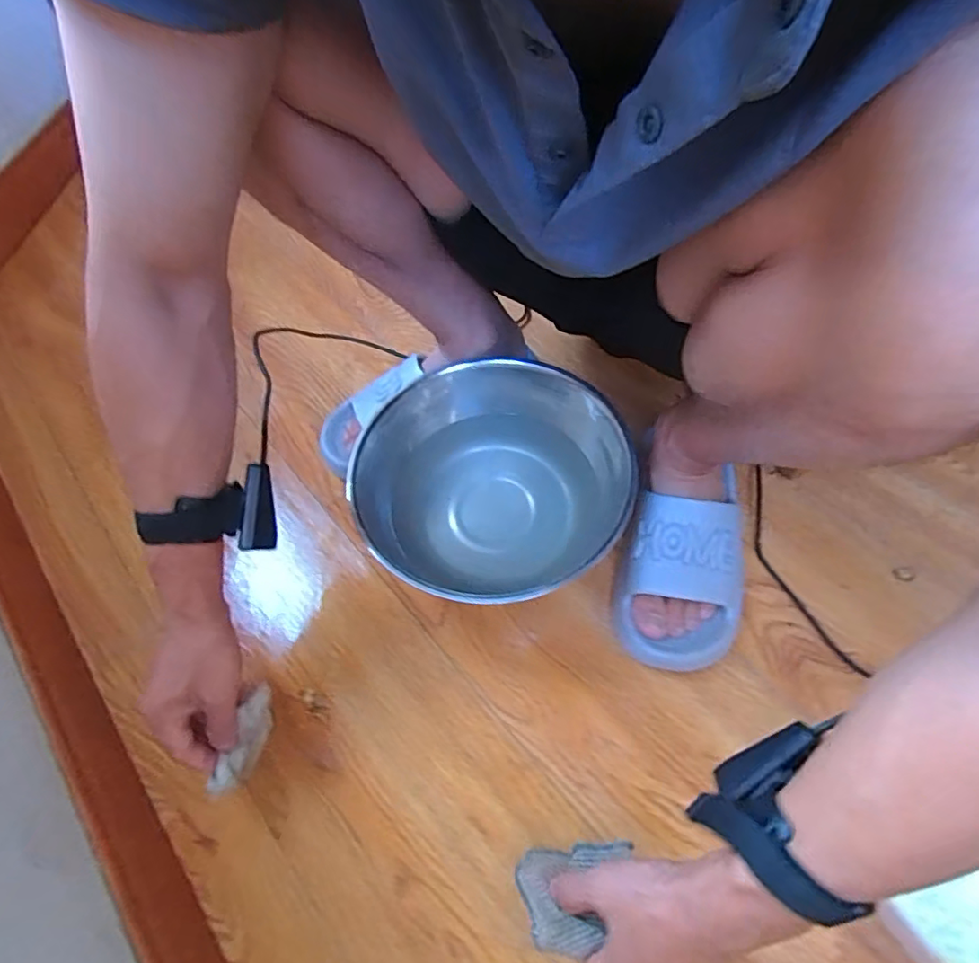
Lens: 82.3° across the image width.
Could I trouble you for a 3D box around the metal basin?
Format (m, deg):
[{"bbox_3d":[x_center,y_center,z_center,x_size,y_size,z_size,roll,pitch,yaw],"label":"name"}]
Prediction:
[{"bbox_3d":[0.002,0.000,0.556,0.237,0.103,0.219,-2,59,3],"label":"metal basin"}]

